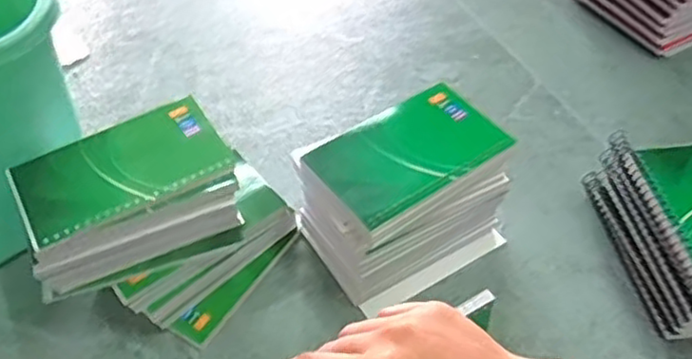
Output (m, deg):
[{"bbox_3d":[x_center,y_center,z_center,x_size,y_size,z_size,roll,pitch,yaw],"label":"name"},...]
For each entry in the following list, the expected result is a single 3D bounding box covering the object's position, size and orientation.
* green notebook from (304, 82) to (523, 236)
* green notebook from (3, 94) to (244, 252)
[{"bbox_3d":[0.043,-0.022,0.465,0.125,0.013,0.080,-27,55,-25],"label":"green notebook"},{"bbox_3d":[-0.149,-0.009,0.450,0.132,0.006,0.082,-25,50,-18],"label":"green notebook"}]

